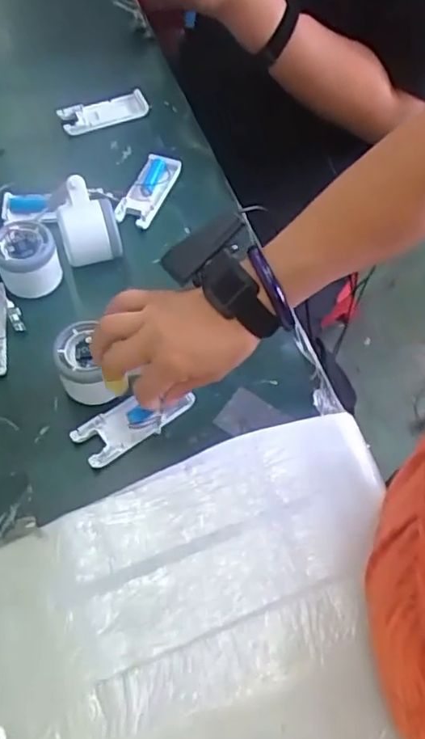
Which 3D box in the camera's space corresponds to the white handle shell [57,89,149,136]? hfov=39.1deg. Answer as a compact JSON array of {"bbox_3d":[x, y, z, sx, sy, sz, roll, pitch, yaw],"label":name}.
[{"bbox_3d":[-0.130,-0.310,0.719,0.104,0.017,0.037,-23,62,-15],"label":"white handle shell"}]

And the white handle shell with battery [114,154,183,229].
[{"bbox_3d":[-0.069,-0.197,0.655,0.044,0.017,0.102,19,60,10],"label":"white handle shell with battery"}]

